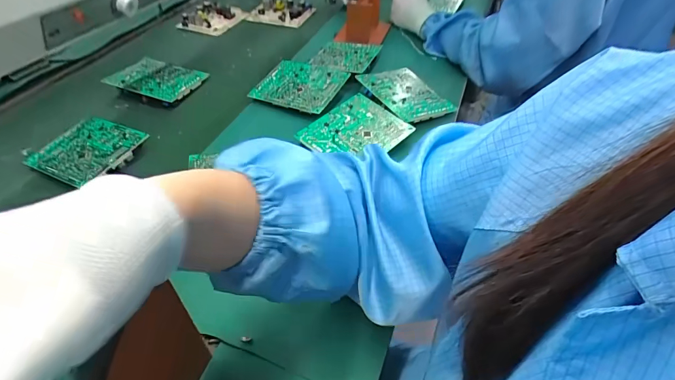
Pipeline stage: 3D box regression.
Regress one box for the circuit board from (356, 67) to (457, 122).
[{"bbox_3d":[0.117,-0.167,0.664,0.114,0.010,0.142,-21,58,-30],"label":"circuit board"}]

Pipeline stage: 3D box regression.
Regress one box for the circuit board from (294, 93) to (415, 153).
[{"bbox_3d":[0.028,-0.088,0.590,0.140,0.011,0.118,-39,66,-21],"label":"circuit board"}]

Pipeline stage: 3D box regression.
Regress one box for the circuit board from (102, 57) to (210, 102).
[{"bbox_3d":[-0.332,-0.202,0.713,0.135,0.029,0.114,16,48,17],"label":"circuit board"}]

